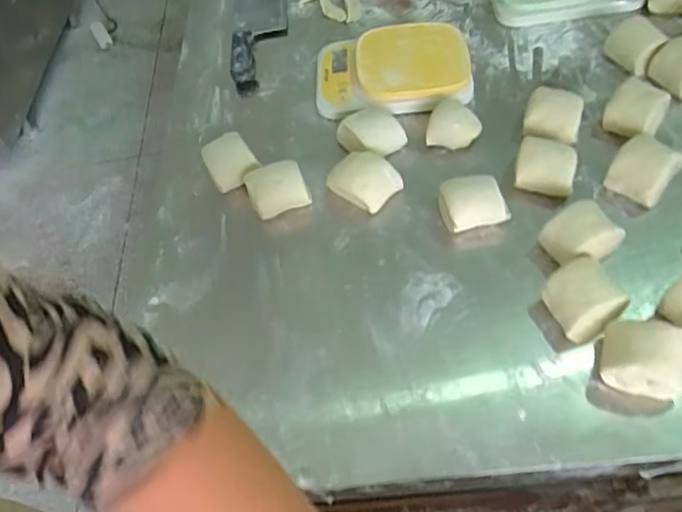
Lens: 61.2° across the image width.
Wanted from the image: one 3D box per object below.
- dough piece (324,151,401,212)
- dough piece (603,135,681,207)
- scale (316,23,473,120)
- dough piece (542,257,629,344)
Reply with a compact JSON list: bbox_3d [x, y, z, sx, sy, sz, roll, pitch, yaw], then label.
[{"bbox_3d":[0.024,-0.083,0.634,0.068,0.046,0.050,35,66,29],"label":"dough piece"},{"bbox_3d":[0.308,-0.087,0.589,0.057,0.041,0.057,30,64,27],"label":"dough piece"},{"bbox_3d":[0.067,-0.246,0.756,0.199,0.038,0.159,-5,54,5],"label":"scale"},{"bbox_3d":[0.216,0.040,0.518,0.054,0.043,0.058,-33,56,-14],"label":"dough piece"}]

